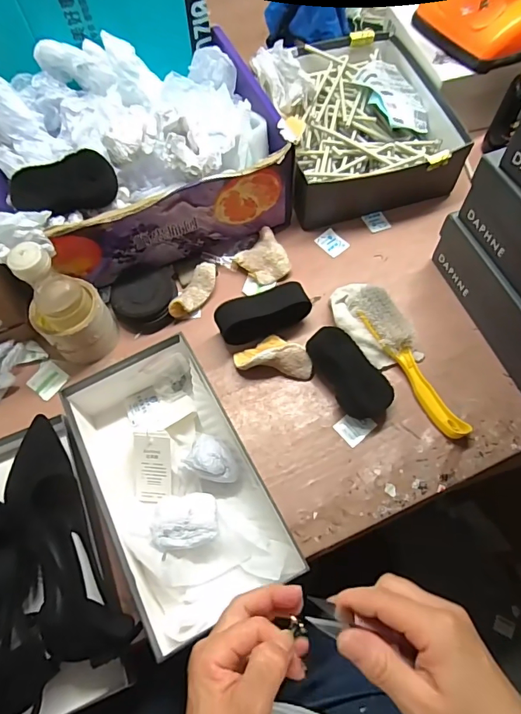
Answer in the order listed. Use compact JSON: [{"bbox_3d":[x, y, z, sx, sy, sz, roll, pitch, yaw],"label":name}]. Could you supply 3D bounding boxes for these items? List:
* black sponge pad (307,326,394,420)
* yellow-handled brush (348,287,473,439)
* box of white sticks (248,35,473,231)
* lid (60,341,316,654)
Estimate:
[{"bbox_3d":[0.112,0.017,0.565,0.065,0.046,0.128,-29,67,-11],"label":"black sponge pad"},{"bbox_3d":[0.191,0.000,0.574,0.052,0.035,0.232,-25,66,-9],"label":"yellow-handled brush"},{"bbox_3d":[0.155,-0.387,0.719,0.286,0.104,0.317,-12,65,-3],"label":"box of white sticks"},{"bbox_3d":[-0.100,0.136,0.503,0.163,0.078,0.293,-27,67,-10],"label":"lid"}]

